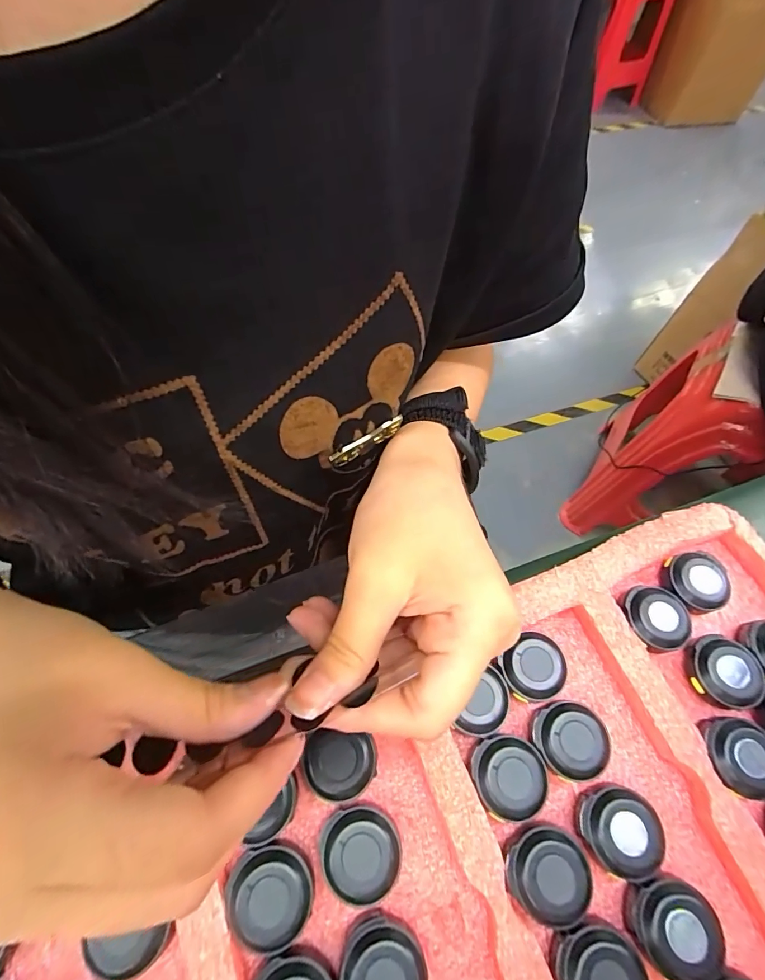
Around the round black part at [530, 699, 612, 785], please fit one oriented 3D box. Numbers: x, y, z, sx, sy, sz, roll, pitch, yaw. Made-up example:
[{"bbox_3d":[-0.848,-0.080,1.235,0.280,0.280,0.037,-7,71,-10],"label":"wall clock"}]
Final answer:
[{"bbox_3d":[0.078,0.105,0.184,0.028,0.013,0.029,1,63,-3],"label":"round black part"}]

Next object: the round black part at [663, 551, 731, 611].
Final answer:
[{"bbox_3d":[0.155,0.045,0.218,0.025,0.013,0.028,-12,64,-9],"label":"round black part"}]

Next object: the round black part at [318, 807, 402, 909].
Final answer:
[{"bbox_3d":[-0.008,0.136,0.163,0.029,0.012,0.029,1,63,-3],"label":"round black part"}]

